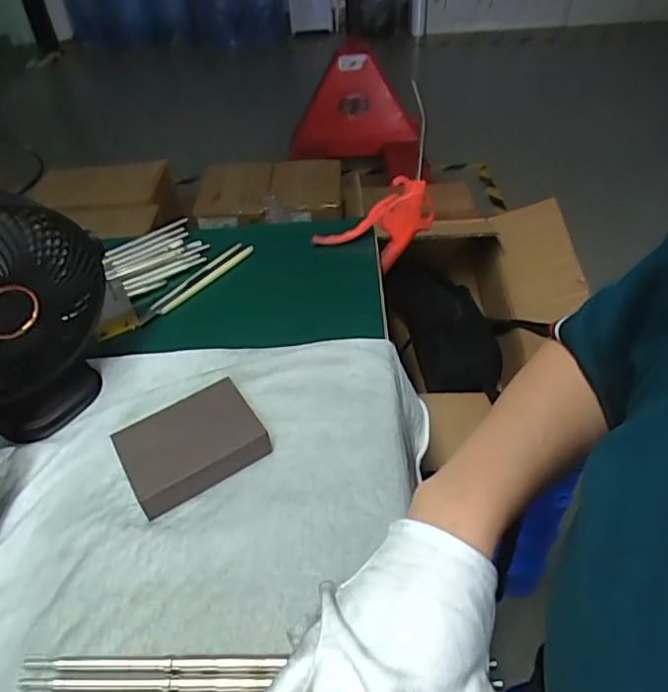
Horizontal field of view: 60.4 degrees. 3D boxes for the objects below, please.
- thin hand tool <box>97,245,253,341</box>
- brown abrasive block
[{"bbox_3d":[-0.151,-0.055,0.570,0.175,0.012,0.020,-36,51,-28],"label":"thin hand tool"},{"bbox_3d":[-0.105,0.069,0.420,0.096,0.028,0.074,-25,47,-21],"label":"brown abrasive block"}]

